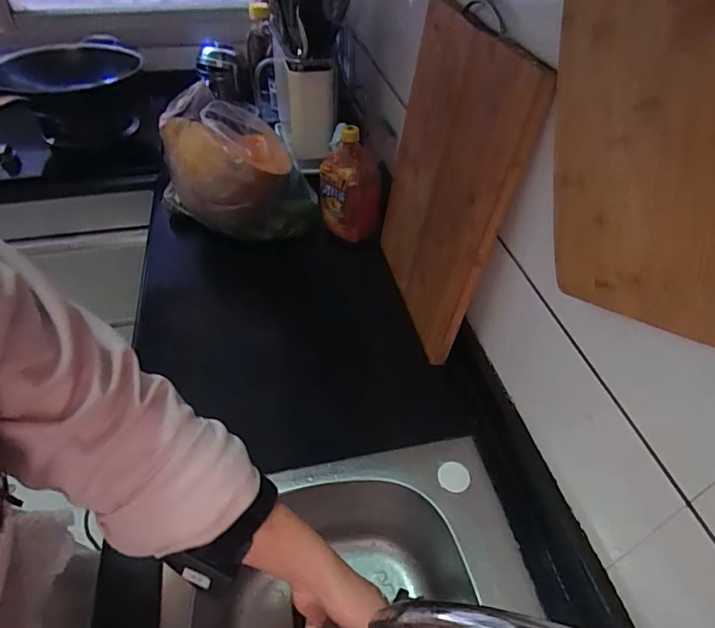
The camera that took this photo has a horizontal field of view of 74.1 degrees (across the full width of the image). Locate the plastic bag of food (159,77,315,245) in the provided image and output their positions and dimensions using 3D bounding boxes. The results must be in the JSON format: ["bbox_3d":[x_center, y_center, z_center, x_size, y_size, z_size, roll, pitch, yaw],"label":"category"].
[{"bbox_3d":[-0.227,-0.262,0.855,0.248,0.220,0.188,29,51,24],"label":"plastic bag of food"}]

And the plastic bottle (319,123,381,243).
[{"bbox_3d":[-0.016,-0.243,0.860,0.104,0.184,0.127,-1,46,-3],"label":"plastic bottle"}]

